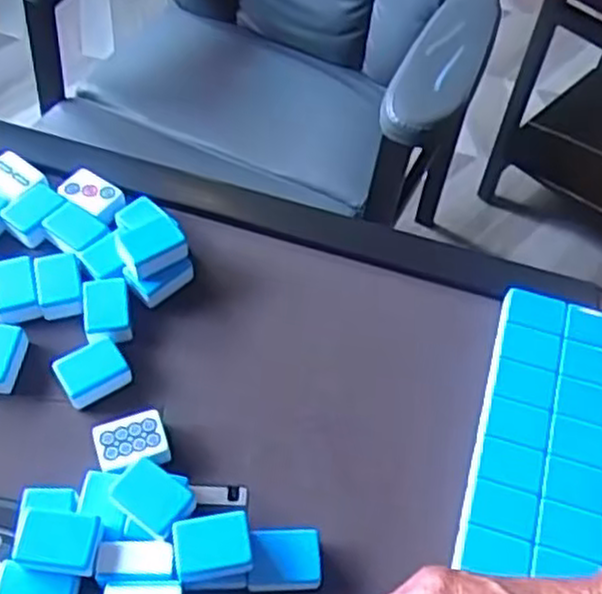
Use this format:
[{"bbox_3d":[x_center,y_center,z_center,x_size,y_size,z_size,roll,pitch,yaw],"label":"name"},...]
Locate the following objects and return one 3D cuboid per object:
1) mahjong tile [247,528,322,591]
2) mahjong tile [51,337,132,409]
[{"bbox_3d":[-0.012,0.192,0.558,0.051,0.022,0.041,3,57,-2],"label":"mahjong tile"},{"bbox_3d":[-0.175,0.062,0.639,0.053,0.020,0.042,-28,63,-20],"label":"mahjong tile"}]

